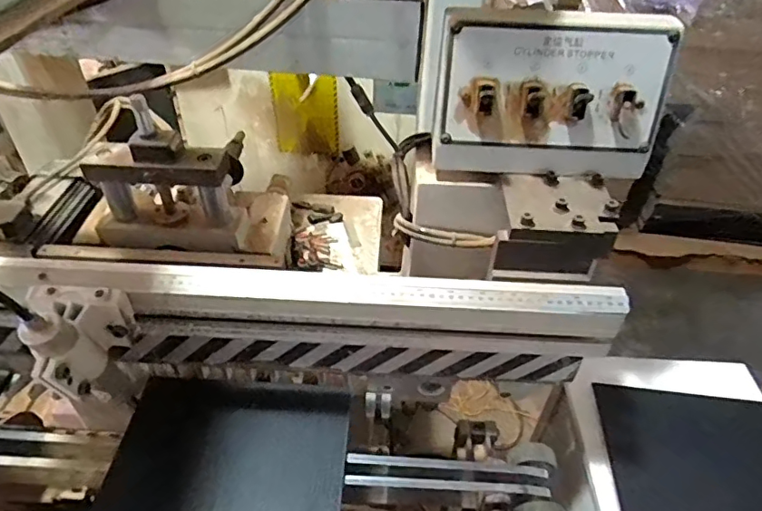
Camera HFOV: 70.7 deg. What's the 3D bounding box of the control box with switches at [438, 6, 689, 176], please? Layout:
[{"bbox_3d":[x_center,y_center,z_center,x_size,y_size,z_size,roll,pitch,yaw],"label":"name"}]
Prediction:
[{"bbox_3d":[0.176,-0.167,0.566,0.228,0.164,0.085,4,26,3],"label":"control box with switches"}]

